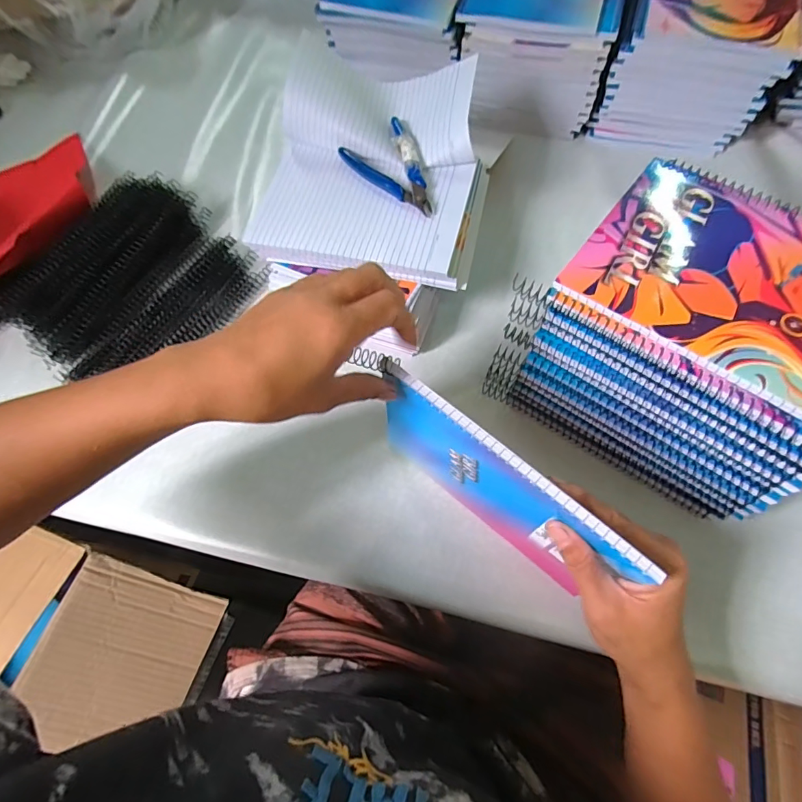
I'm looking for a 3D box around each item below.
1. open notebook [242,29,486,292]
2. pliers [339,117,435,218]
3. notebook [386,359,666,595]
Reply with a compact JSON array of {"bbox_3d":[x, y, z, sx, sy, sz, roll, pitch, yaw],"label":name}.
[{"bbox_3d":[-0.021,-0.235,0.437,0.206,0.065,0.224,11,67,8],"label":"open notebook"},{"bbox_3d":[-0.004,-0.222,0.436,0.067,0.014,0.118,-30,68,-9],"label":"pliers"},{"bbox_3d":[0.062,0.061,0.322,0.186,0.138,0.015,38,73,17],"label":"notebook"}]

